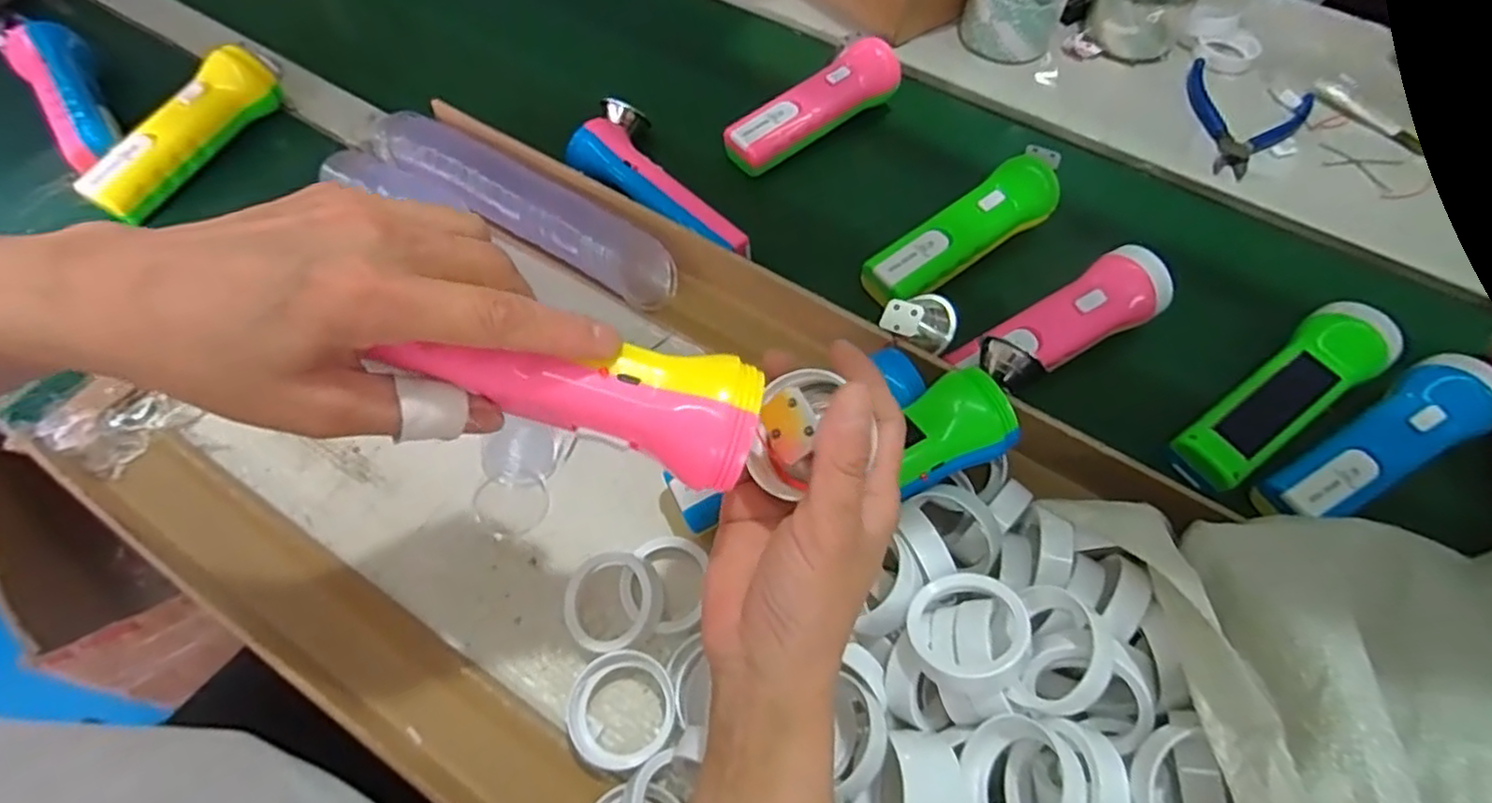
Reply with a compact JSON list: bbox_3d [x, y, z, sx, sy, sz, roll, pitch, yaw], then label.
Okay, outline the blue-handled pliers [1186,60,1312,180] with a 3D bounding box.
[{"bbox_3d":[0.426,-0.241,0.598,0.099,0.009,0.139,27,64,14],"label":"blue-handled pliers"}]

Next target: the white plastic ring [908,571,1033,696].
[{"bbox_3d":[0.103,0.106,0.317,0.051,0.018,0.052,-25,36,3],"label":"white plastic ring"}]

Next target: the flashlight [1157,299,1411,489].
[{"bbox_3d":[0.342,-0.003,0.442,0.179,0.039,0.047,-31,66,-17],"label":"flashlight"}]

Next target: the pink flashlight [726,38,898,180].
[{"bbox_3d":[0.059,-0.243,0.574,0.169,0.043,0.046,-36,67,-19],"label":"pink flashlight"}]

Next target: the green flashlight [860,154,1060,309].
[{"bbox_3d":[0.163,-0.124,0.508,0.170,0.036,0.045,-34,67,-18],"label":"green flashlight"}]

